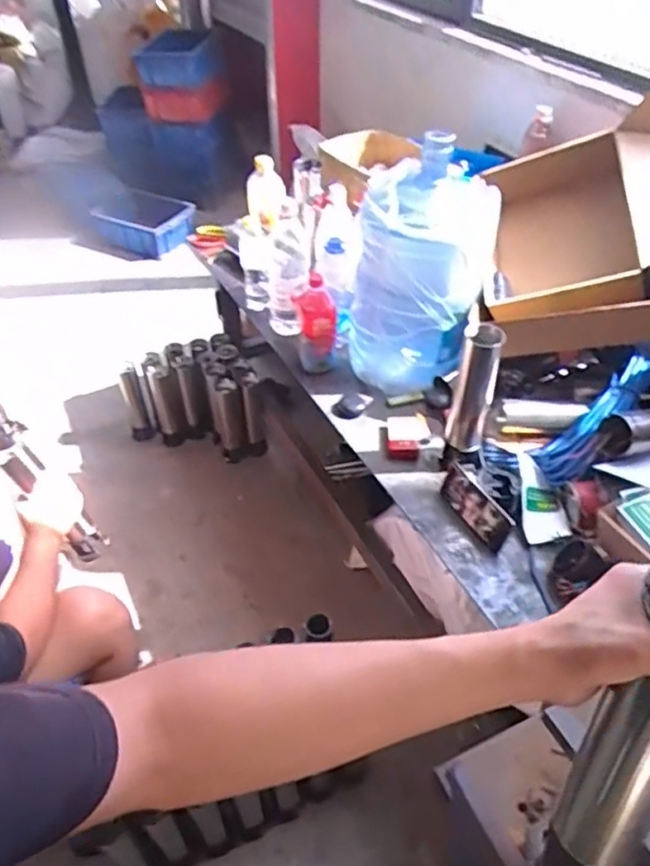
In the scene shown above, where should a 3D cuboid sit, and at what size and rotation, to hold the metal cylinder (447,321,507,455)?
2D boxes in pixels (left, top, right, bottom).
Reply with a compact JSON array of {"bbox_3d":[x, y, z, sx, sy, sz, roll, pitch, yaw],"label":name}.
[{"bbox_3d":[0.259,-0.081,1.143,0.067,0.238,0.077,12,46,13],"label":"metal cylinder"}]

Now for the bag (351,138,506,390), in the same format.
[{"bbox_3d":[0.185,-0.315,1.289,0.267,0.400,0.241,8,46,10],"label":"bag"}]

